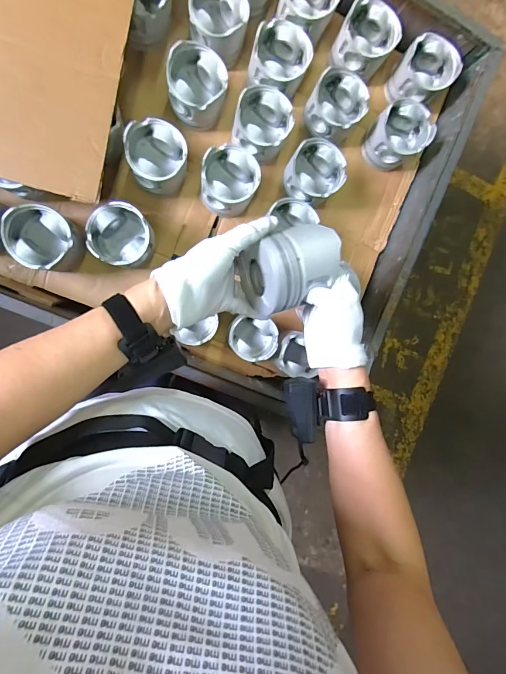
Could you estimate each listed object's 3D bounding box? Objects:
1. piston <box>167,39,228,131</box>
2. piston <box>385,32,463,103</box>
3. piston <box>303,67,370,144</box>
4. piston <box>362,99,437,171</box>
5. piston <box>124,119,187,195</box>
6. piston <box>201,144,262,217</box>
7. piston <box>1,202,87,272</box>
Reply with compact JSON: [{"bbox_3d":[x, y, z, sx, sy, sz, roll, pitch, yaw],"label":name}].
[{"bbox_3d":[-0.092,-0.404,0.602,0.092,0.091,0.097,7,94,-11],"label":"piston"},{"bbox_3d":[0.300,-0.468,0.653,0.093,0.074,0.098,-1,96,-10],"label":"piston"},{"bbox_3d":[0.141,-0.394,0.636,0.090,0.073,0.098,-1,96,-10],"label":"piston"},{"bbox_3d":[0.259,-0.359,0.656,0.101,0.069,0.092,-1,96,-10],"label":"piston"},{"bbox_3d":[-0.153,-0.291,0.594,0.090,0.086,0.094,-1,96,-10],"label":"piston"},{"bbox_3d":[-0.042,-0.260,0.619,0.088,0.087,0.096,-1,96,-10],"label":"piston"},{"bbox_3d":[-0.325,-0.152,0.578,0.098,0.082,0.093,12,93,-11],"label":"piston"}]

